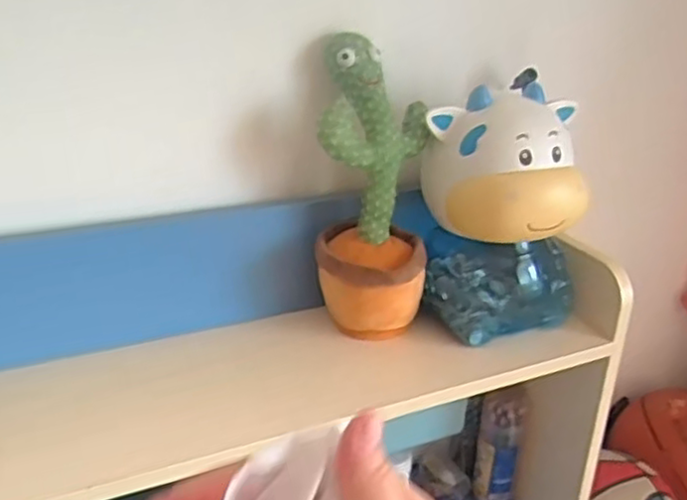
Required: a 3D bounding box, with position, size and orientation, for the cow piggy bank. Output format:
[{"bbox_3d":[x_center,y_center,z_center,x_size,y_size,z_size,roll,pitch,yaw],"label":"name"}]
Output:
[{"bbox_3d":[0.168,-0.037,0.726,0.166,0.236,0.137,-5,25,-18],"label":"cow piggy bank"}]

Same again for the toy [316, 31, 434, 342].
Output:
[{"bbox_3d":[0.031,-0.052,0.697,0.115,0.283,0.115,3,24,0],"label":"toy"}]

